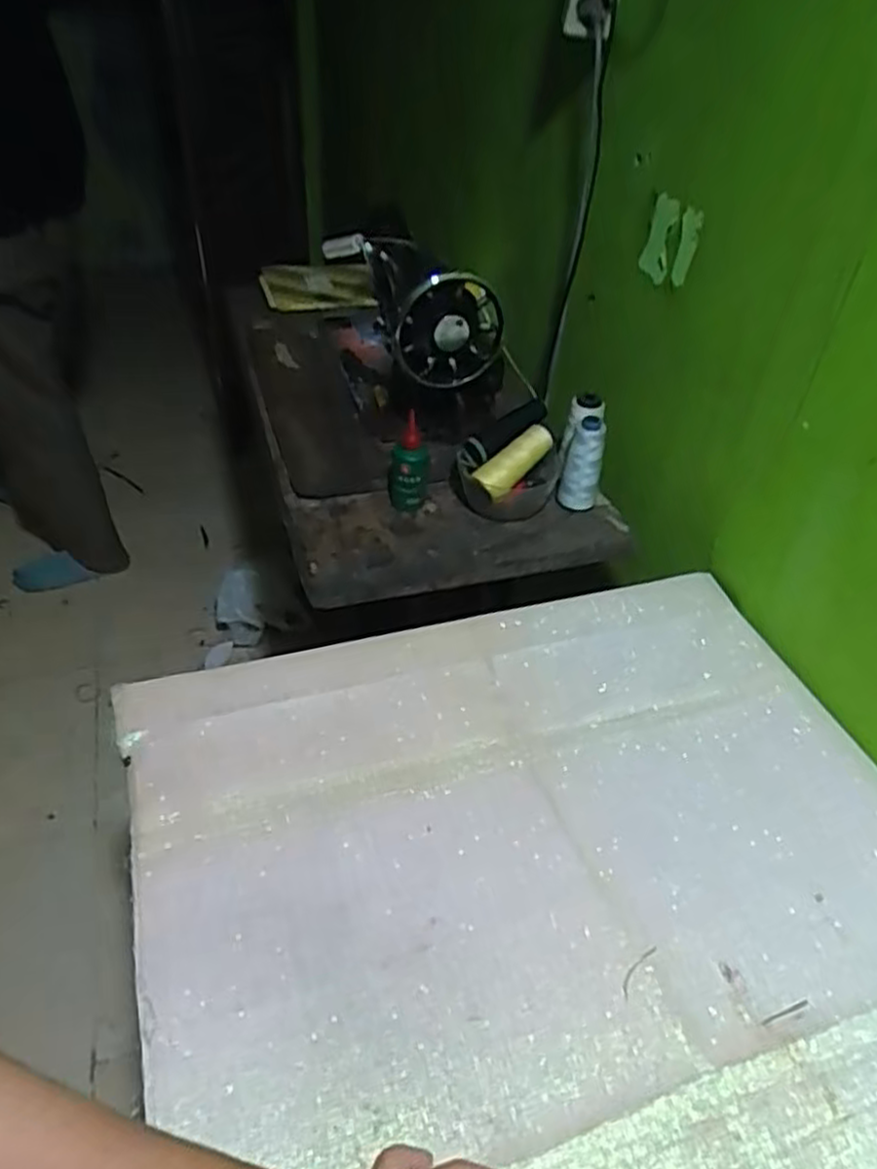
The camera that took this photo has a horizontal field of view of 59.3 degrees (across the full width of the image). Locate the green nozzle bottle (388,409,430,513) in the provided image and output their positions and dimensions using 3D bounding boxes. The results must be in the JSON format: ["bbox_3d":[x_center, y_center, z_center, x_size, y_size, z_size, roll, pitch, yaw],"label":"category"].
[{"bbox_3d":[-0.036,-0.137,0.897,0.047,0.119,0.048,1,42,-1],"label":"green nozzle bottle"}]

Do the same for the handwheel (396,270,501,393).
[{"bbox_3d":[0.014,-0.288,0.885,0.126,0.133,0.038,-8,43,-13],"label":"handwheel"}]

